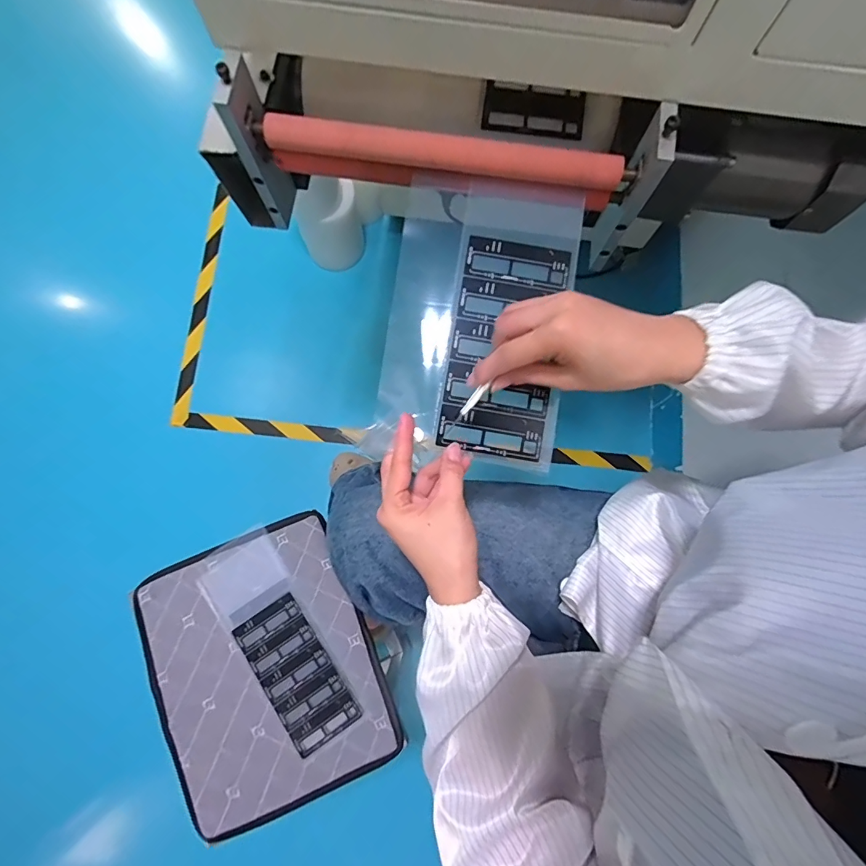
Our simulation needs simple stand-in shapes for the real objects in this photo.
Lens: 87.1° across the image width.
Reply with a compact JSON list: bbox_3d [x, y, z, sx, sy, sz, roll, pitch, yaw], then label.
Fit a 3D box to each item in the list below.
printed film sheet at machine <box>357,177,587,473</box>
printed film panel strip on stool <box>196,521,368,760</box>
[{"bbox_3d":[0.039,-0.092,0.381,0.148,0.034,0.231,10,80,1],"label":"printed film sheet at machine"},{"bbox_3d":[-0.196,0.260,0.585,0.105,0.005,0.274,-35,82,-7],"label":"printed film panel strip on stool"}]

